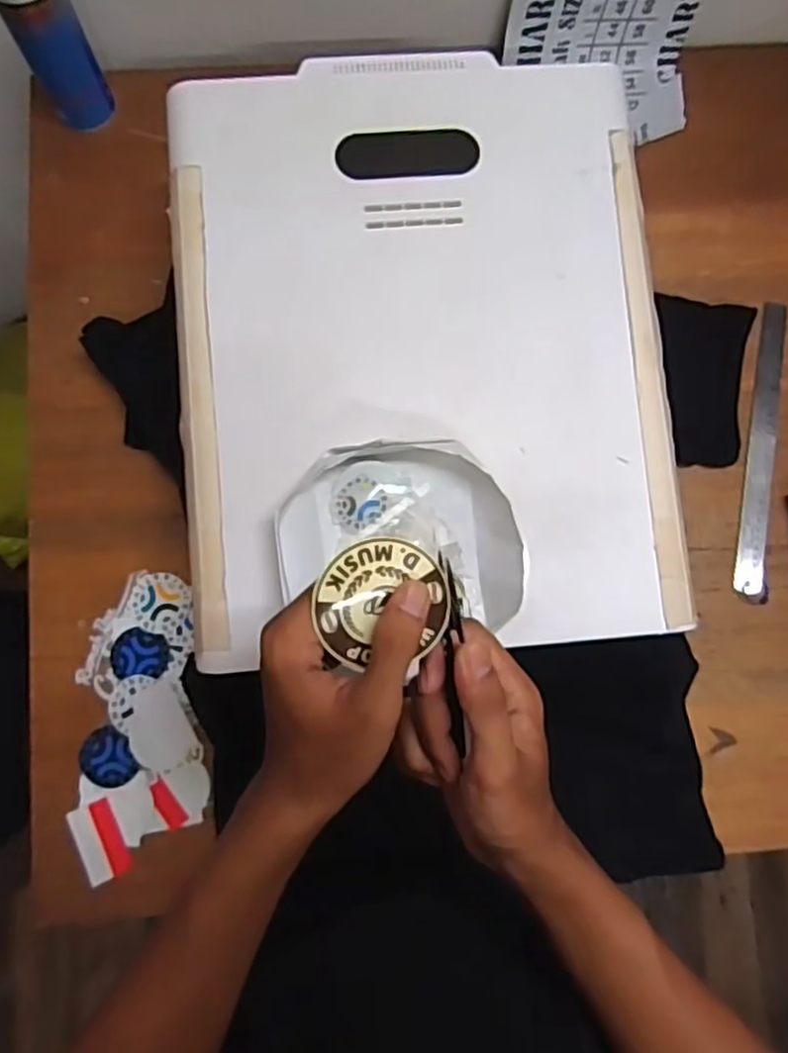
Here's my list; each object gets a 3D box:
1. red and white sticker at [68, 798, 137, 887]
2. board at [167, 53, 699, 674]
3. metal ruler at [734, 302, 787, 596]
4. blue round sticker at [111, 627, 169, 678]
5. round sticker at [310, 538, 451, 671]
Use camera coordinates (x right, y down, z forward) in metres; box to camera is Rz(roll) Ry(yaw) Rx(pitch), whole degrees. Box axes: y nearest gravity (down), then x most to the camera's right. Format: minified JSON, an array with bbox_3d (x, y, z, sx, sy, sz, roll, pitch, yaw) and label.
[{"bbox_3d":[-0.279,0.300,0.665,0.040,0.005,0.072,-21,87,-16],"label":"red and white sticker"},{"bbox_3d":[0.023,-0.152,0.581,0.401,0.024,0.493,-4,82,-3],"label":"board"},{"bbox_3d":[0.397,-0.088,0.754,0.033,0.010,0.321,9,82,-1],"label":"metal ruler"},{"bbox_3d":[-0.252,0.125,0.691,0.054,0.004,0.048,-3,82,-3],"label":"blue round sticker"},{"bbox_3d":[-0.005,0.036,0.338,0.063,0.005,0.059,-1,98,-9],"label":"round sticker"}]

